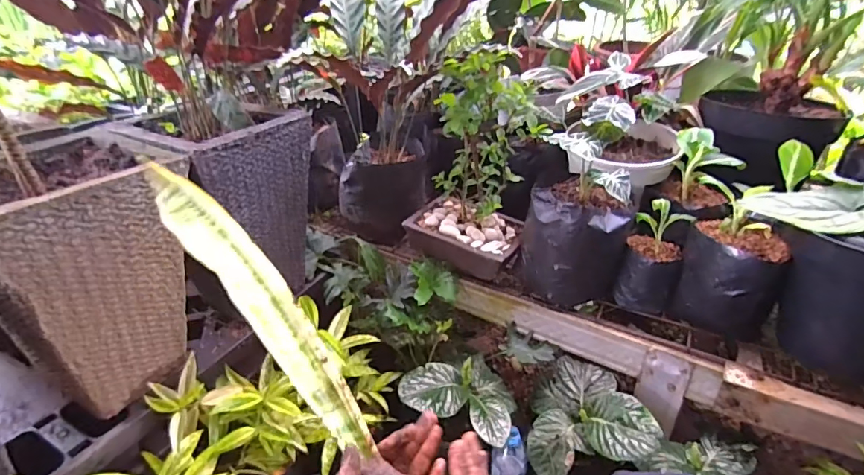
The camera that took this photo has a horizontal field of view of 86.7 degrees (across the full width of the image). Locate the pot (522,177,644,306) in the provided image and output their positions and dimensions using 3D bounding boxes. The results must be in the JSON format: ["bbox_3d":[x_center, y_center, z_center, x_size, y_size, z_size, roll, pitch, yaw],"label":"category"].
[{"bbox_3d":[0.270,-0.003,0.864,0.178,0.173,0.186,0,35,0],"label":"pot"}]

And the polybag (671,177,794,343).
[{"bbox_3d":[0.515,0.037,0.789,0.146,0.204,0.158,18,39,22],"label":"polybag"}]

